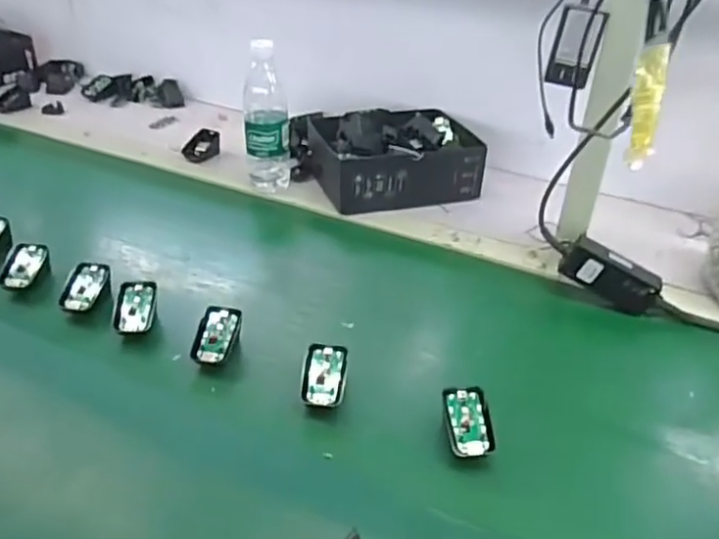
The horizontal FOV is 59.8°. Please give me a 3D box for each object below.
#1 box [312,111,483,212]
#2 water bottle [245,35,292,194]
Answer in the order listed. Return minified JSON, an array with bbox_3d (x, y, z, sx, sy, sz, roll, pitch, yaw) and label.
[{"bbox_3d":[0.061,-0.179,1.005,0.247,0.097,0.180,-12,38,-18],"label":"box"},{"bbox_3d":[-0.140,-0.227,0.952,0.067,0.216,0.064,-3,36,-6],"label":"water bottle"}]

